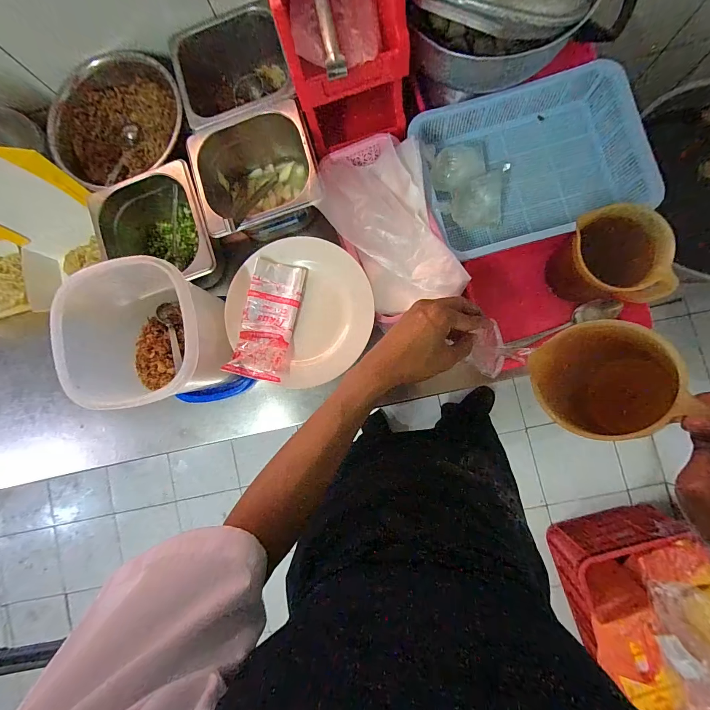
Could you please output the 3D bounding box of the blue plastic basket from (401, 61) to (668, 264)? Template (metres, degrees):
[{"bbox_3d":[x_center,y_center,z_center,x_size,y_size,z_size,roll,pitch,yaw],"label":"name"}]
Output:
[{"bbox_3d":[0.244,-0.279,0.479,0.294,0.067,0.231,-14,86,5],"label":"blue plastic basket"}]

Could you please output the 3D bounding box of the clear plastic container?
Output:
[{"bbox_3d":[-0.257,-0.017,0.441,0.174,0.154,0.150,-7,87,5],"label":"clear plastic container"}]

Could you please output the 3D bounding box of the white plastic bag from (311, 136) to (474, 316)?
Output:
[{"bbox_3d":[0.045,-0.180,0.476,0.141,0.078,0.244,-19,85,5],"label":"white plastic bag"}]

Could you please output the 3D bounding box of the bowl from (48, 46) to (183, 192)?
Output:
[{"bbox_3d":[-0.360,-0.350,0.505,0.202,0.071,0.177,-8,87,5],"label":"bowl"}]

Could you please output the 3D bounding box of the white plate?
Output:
[{"bbox_3d":[-0.068,-0.060,0.437,0.188,0.022,0.177,0,87,6],"label":"white plate"}]

